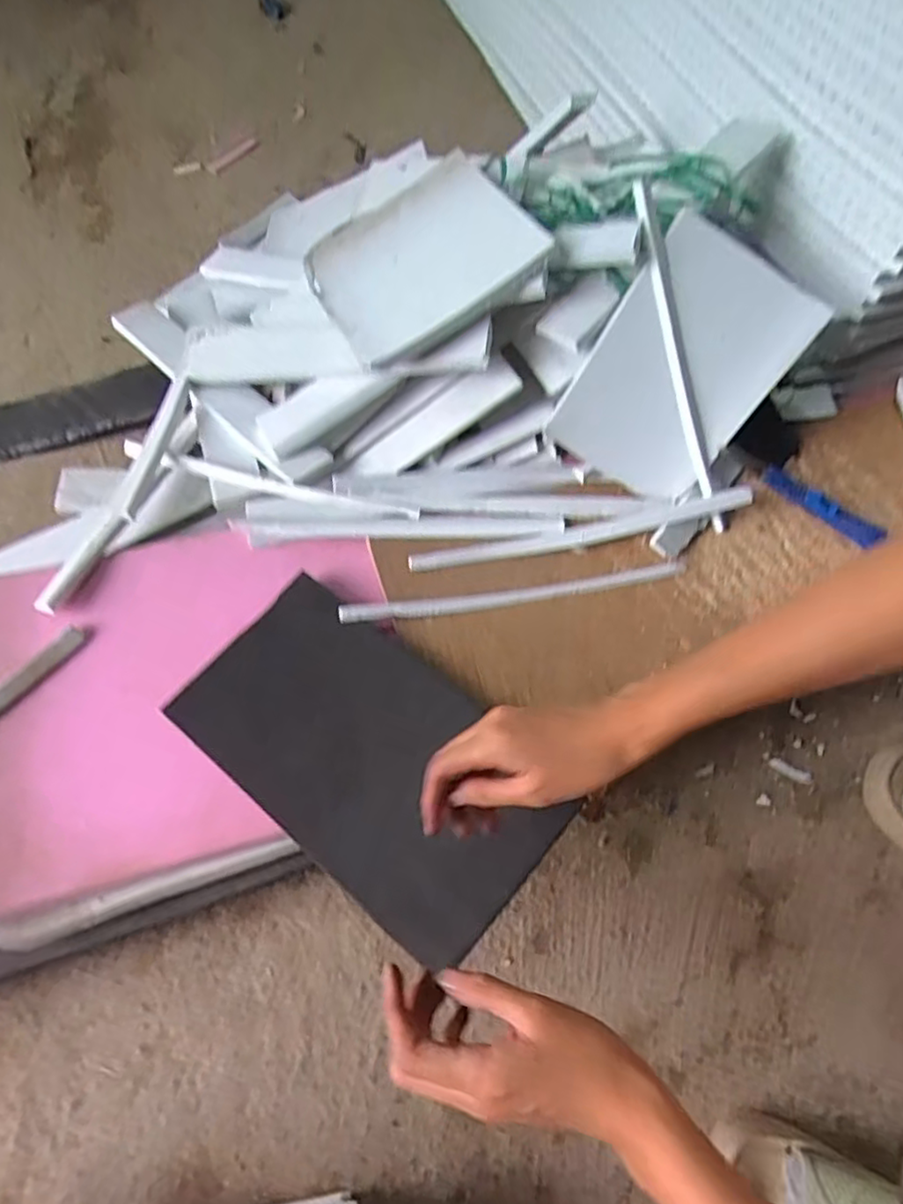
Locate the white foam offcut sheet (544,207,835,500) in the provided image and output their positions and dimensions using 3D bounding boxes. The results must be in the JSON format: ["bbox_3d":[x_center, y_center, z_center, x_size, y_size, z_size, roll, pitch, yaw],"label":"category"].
[{"bbox_3d":[0.199,-0.198,0.578,0.147,0.014,0.210,32,100,-6],"label":"white foam offcut sheet"}]

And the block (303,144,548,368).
[{"bbox_3d":[-0.031,-0.315,0.614,0.183,0.028,0.211,-30,56,6],"label":"block"}]

